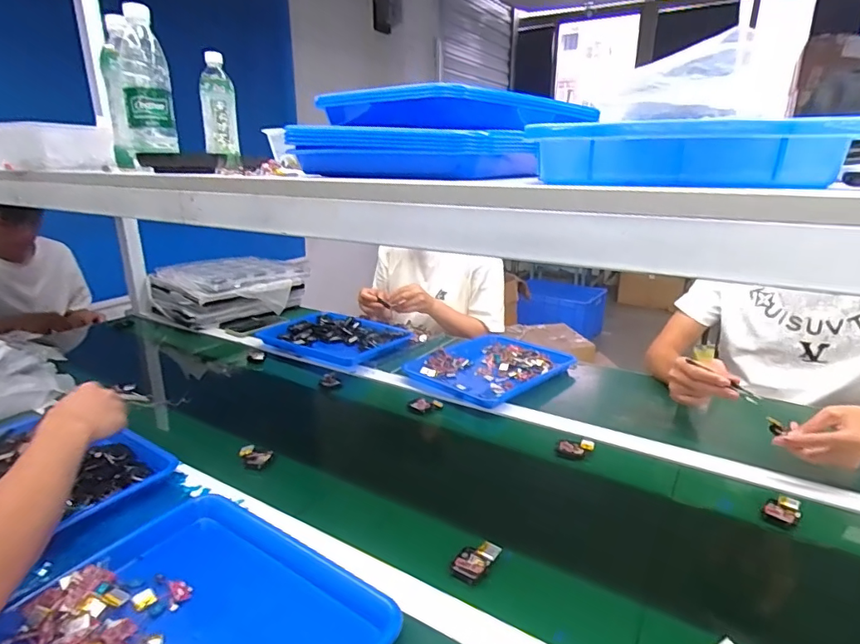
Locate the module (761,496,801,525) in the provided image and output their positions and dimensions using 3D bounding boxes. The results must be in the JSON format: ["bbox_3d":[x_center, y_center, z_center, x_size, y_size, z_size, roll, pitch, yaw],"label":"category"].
[{"bbox_3d":[0.458,0.243,0.651,0.045,0.014,0.037,-17,24,-42],"label":"module"}]

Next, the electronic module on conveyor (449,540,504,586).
[{"bbox_3d":[0.051,0.269,0.570,0.035,0.016,0.054,15,23,39],"label":"electronic module on conveyor"}]

